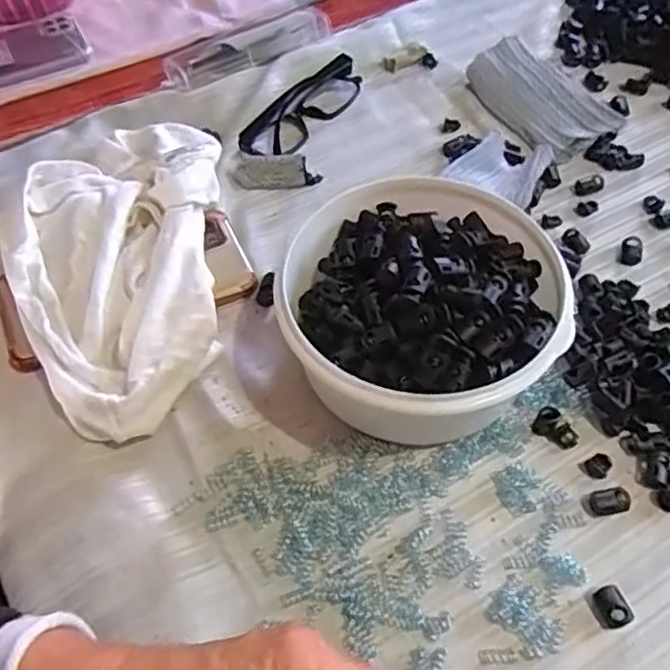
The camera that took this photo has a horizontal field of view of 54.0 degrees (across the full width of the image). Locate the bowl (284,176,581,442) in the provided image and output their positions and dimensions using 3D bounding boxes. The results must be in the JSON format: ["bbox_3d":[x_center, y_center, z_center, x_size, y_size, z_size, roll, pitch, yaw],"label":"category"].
[{"bbox_3d":[0.050,-0.013,0.392,0.155,0.081,0.155,-1,55,2],"label":"bowl"}]

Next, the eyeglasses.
[{"bbox_3d":[-0.024,-0.192,0.555,0.039,0.019,0.132,28,61,20],"label":"eyeglasses"}]

